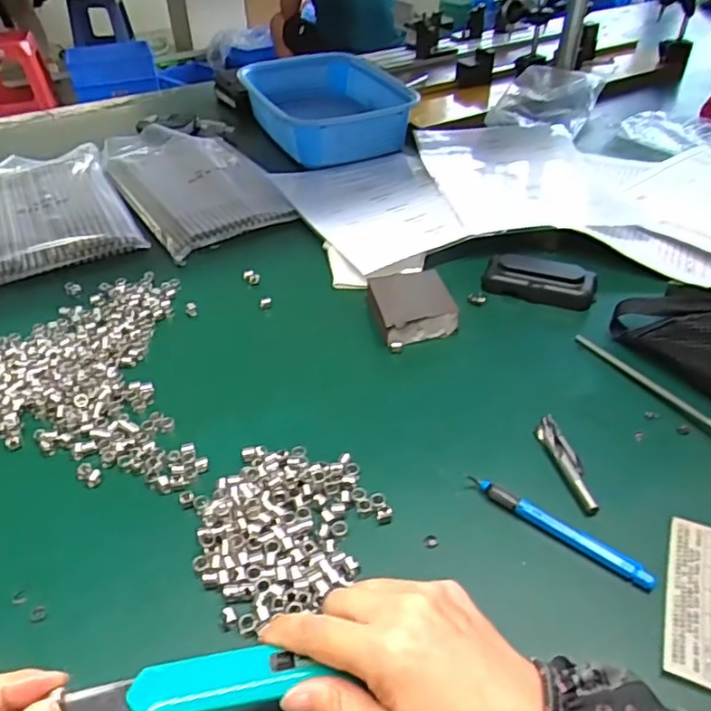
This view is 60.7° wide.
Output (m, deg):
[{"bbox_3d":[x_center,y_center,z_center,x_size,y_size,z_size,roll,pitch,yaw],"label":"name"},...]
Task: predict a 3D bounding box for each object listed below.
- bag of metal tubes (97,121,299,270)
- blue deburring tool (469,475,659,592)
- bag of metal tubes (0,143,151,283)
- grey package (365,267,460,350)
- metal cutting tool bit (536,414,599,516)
[{"bbox_3d":[-0.217,-0.233,0.799,0.173,0.028,0.334,-23,44,-23],"label":"bag of metal tubes"},{"bbox_3d":[0.128,0.111,0.385,0.119,0.012,0.010,26,48,30],"label":"blue deburring tool"},{"bbox_3d":[-0.388,-0.188,0.749,0.180,0.022,0.304,-21,43,-21],"label":"bag of metal tubes"},{"bbox_3d":[0.052,-0.048,0.567,0.070,0.025,0.092,-8,40,-7],"label":"grey package"},{"bbox_3d":[0.150,0.077,0.431,0.017,0.013,0.083,-10,40,-9],"label":"metal cutting tool bit"}]

